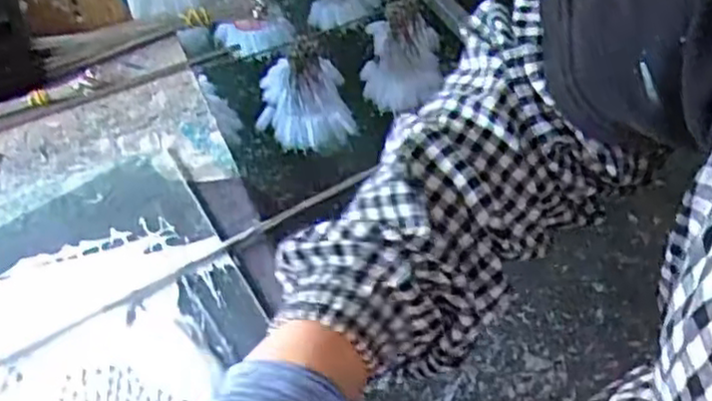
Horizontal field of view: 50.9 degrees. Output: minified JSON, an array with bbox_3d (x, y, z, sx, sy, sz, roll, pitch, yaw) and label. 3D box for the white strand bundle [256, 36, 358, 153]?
[{"bbox_3d":[-0.091,-0.199,1.323,0.165,0.158,0.166,-3,50,-2],"label":"white strand bundle"}]

